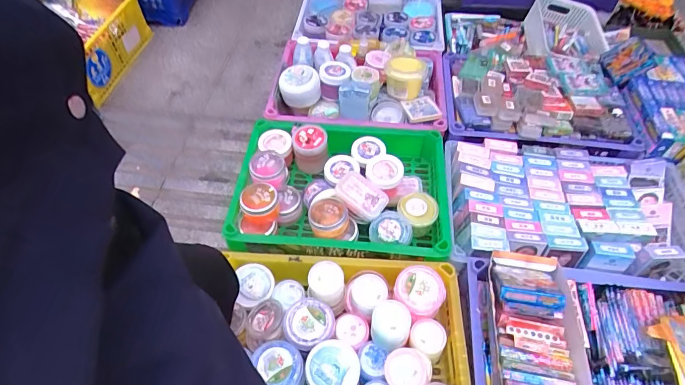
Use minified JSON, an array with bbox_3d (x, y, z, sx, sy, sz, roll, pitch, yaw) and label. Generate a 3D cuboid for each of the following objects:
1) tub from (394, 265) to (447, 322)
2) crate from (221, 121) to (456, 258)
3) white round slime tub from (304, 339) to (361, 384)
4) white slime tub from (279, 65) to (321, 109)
[{"bbox_3d":[0.116,0.154,0.605,0.073,0.043,0.070,0,53,0],"label":"tub"},{"bbox_3d":[0.002,-0.007,0.776,0.405,0.092,0.296,6,55,4],"label":"crate"},{"bbox_3d":[-0.013,0.240,0.532,0.070,0.033,0.070,0,53,0],"label":"white round slime tub"},{"bbox_3d":[-0.098,-0.241,0.888,0.088,0.059,0.081,0,53,0],"label":"white slime tub"}]

